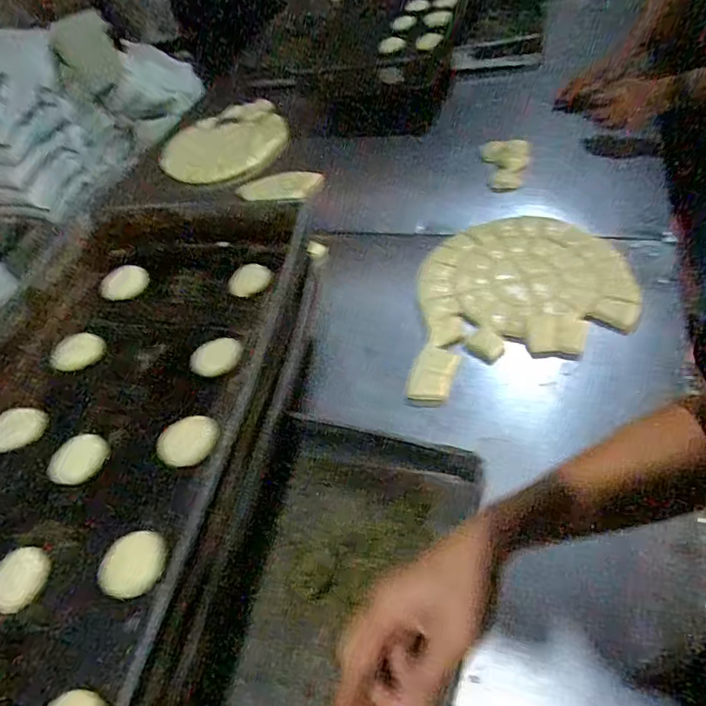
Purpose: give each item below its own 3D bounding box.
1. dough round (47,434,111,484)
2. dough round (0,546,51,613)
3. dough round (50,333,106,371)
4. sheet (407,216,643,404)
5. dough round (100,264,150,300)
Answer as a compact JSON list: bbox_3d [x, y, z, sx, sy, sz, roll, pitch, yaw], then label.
[{"bbox_3d":[-0.298,0.116,0.577,0.046,0.021,0.060,22,58,27],"label":"dough round"},{"bbox_3d":[-0.316,0.212,0.498,0.052,0.016,0.057,-2,53,2],"label":"dough round"},{"bbox_3d":[-0.363,-0.003,0.698,0.066,0.018,0.046,-30,51,-13],"label":"dough round"},{"bbox_3d":[0.251,-0.084,0.786,0.302,0.014,0.358,0,51,13],"label":"sheet"},{"bbox_3d":[-0.336,-0.106,0.780,0.071,0.020,0.071,-6,49,7],"label":"dough round"}]

